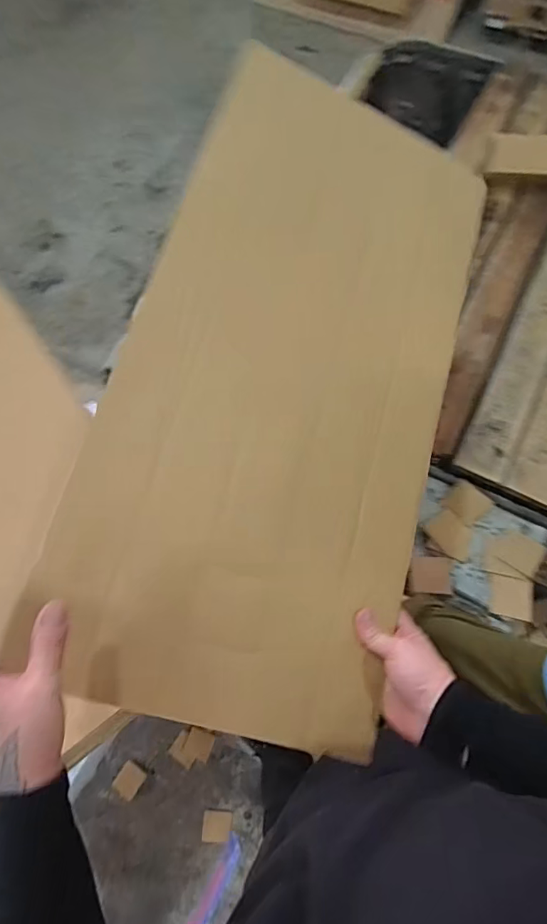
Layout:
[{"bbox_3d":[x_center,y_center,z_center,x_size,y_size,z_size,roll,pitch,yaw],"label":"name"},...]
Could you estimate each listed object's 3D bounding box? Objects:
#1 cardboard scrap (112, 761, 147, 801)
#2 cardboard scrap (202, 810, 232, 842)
[{"bbox_3d":[-0.370,0.819,1.197,0.063,0.004,0.067,34,65,9],"label":"cardboard scrap"},{"bbox_3d":[-0.140,0.912,1.165,0.070,0.008,0.063,2,70,3],"label":"cardboard scrap"}]

